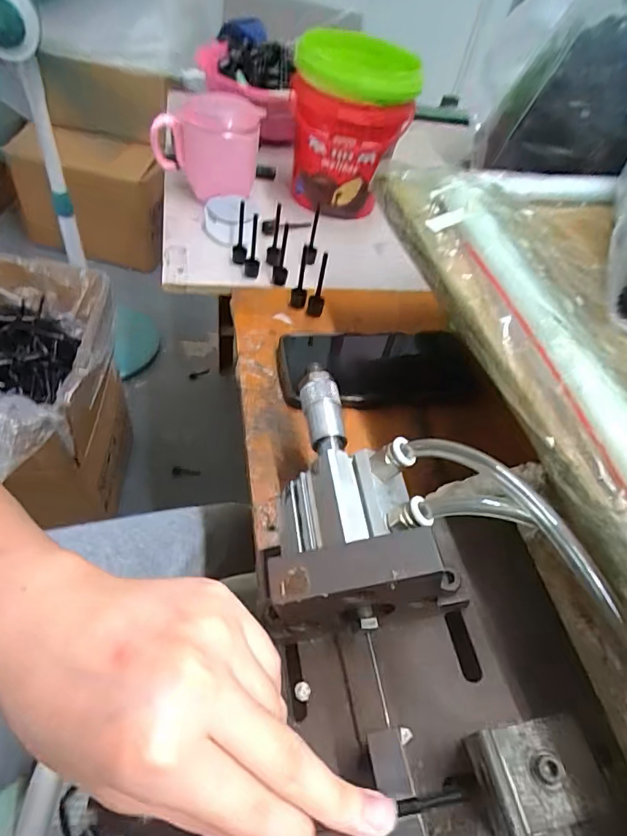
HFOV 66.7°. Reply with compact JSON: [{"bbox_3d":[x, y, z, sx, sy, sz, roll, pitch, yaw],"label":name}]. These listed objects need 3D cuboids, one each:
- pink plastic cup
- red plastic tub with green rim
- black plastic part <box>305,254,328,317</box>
[{"bbox_3d":[-0.110,-0.297,0.525,0.105,0.094,0.083,26,51,10],"label":"pink plastic cup"},{"bbox_3d":[0.034,-0.328,0.545,0.120,0.156,0.124,-1,51,-13],"label":"red plastic tub with green rim"},{"bbox_3d":[0.004,-0.120,0.427,0.016,0.060,0.020,9,50,-5],"label":"black plastic part"}]

